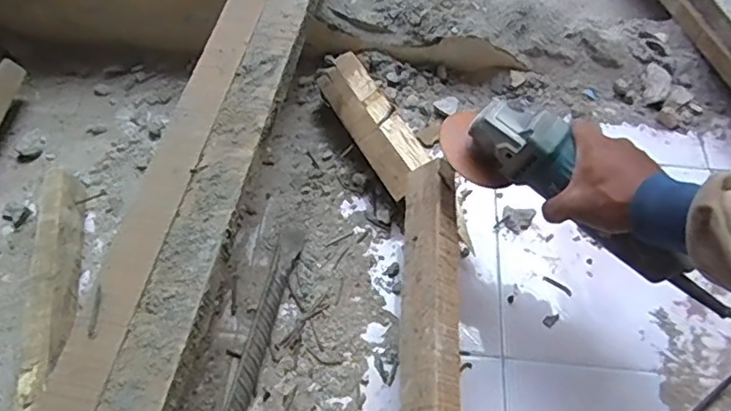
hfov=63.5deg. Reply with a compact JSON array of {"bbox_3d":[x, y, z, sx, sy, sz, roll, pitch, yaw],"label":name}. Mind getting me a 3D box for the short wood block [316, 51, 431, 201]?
[{"bbox_3d":[0.011,-0.111,0.774,0.071,0.029,0.228,-25,61,-18],"label":"short wood block"}]

